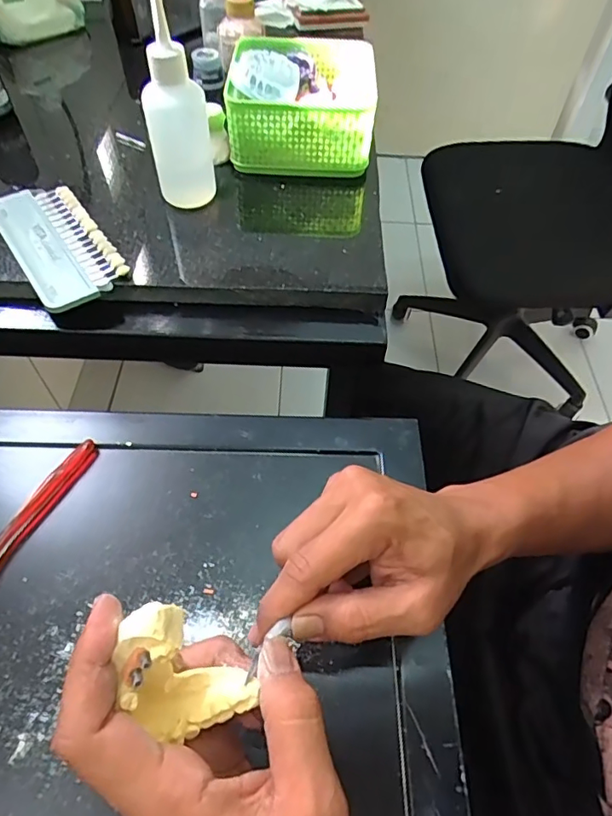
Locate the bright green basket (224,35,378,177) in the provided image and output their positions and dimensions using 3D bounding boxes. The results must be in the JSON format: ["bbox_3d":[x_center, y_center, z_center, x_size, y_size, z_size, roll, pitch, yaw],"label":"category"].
[{"bbox_3d":[-0.003,-0.290,0.494,0.130,0.066,0.137,4,55,0],"label":"bright green basket"}]

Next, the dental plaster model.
[{"bbox_3d":[-0.053,0.109,0.216,0.045,0.064,0.026,-29,39,-18],"label":"dental plaster model"}]

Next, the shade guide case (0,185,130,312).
[{"bbox_3d":[-0.200,-0.135,0.419,0.067,0.014,0.146,-30,62,-21],"label":"shade guide case"}]

